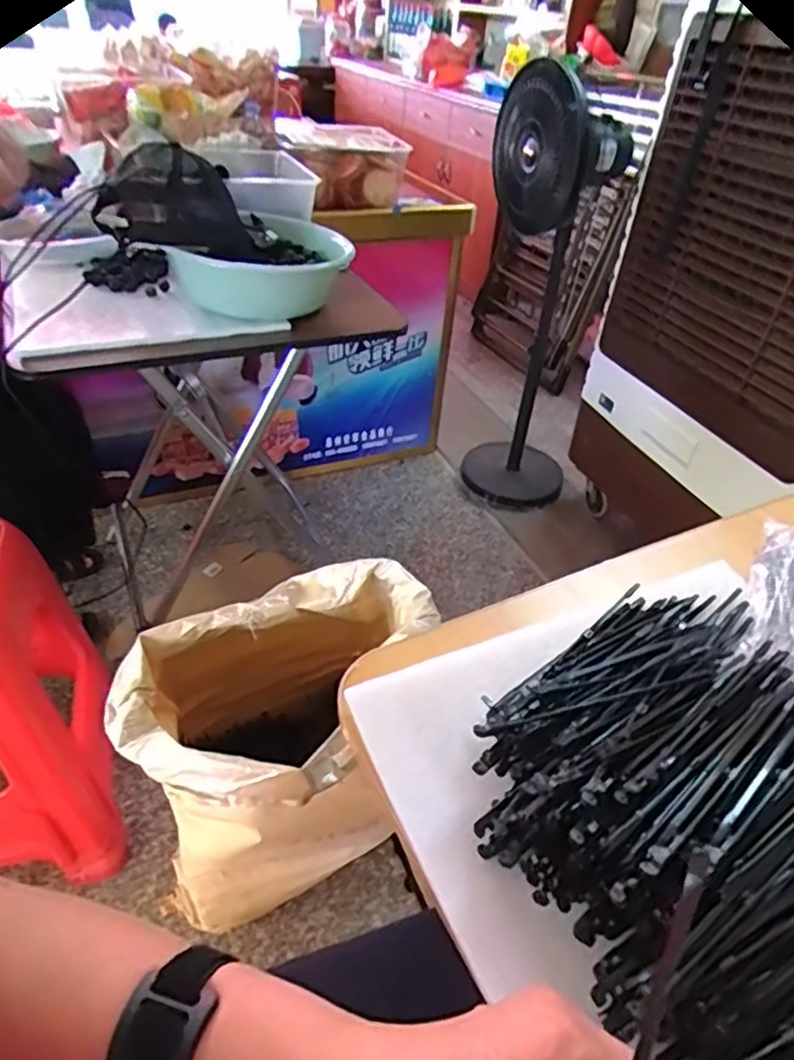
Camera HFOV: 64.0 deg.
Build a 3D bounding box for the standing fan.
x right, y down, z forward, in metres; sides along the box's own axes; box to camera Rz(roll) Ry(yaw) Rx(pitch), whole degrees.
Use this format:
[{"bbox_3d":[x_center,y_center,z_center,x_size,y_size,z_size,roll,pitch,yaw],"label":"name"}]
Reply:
[{"bbox_3d":[0.334,-0.488,1.524,0.305,0.979,0.307,11,41,8],"label":"standing fan"}]

